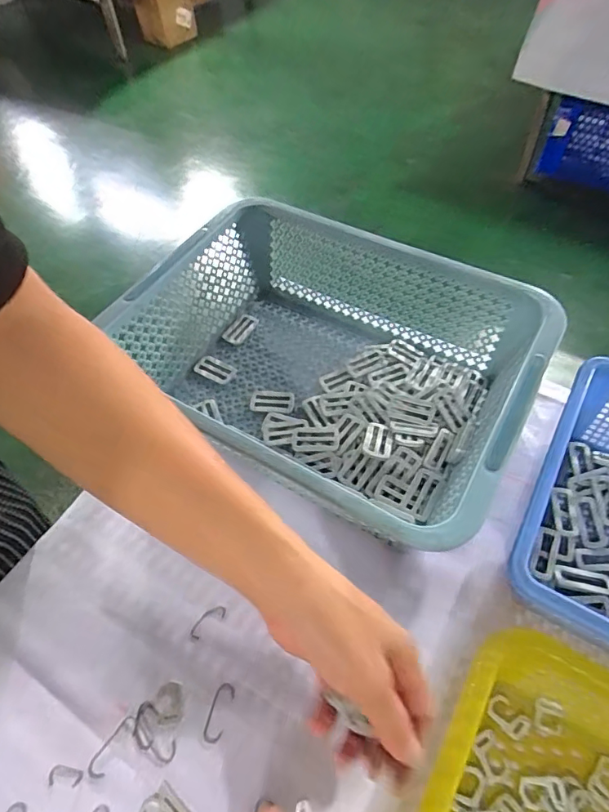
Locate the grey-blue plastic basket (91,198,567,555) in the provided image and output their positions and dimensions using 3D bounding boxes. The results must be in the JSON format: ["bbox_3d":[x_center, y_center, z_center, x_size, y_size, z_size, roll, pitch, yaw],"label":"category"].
[{"bbox_3d":[0.021,-0.041,0.505,0.373,0.121,0.284,25,61,19],"label":"grey-blue plastic basket"}]

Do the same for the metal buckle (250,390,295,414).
[{"bbox_3d":[-0.036,-0.005,0.552,0.049,0.006,0.029,7,56,8],"label":"metal buckle"}]

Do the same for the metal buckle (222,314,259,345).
[{"bbox_3d":[-0.080,-0.097,0.617,0.027,0.005,0.050,24,60,19],"label":"metal buckle"}]

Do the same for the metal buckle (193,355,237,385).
[{"bbox_3d":[-0.105,-0.043,0.581,0.047,0.004,0.028,24,68,9],"label":"metal buckle"}]

